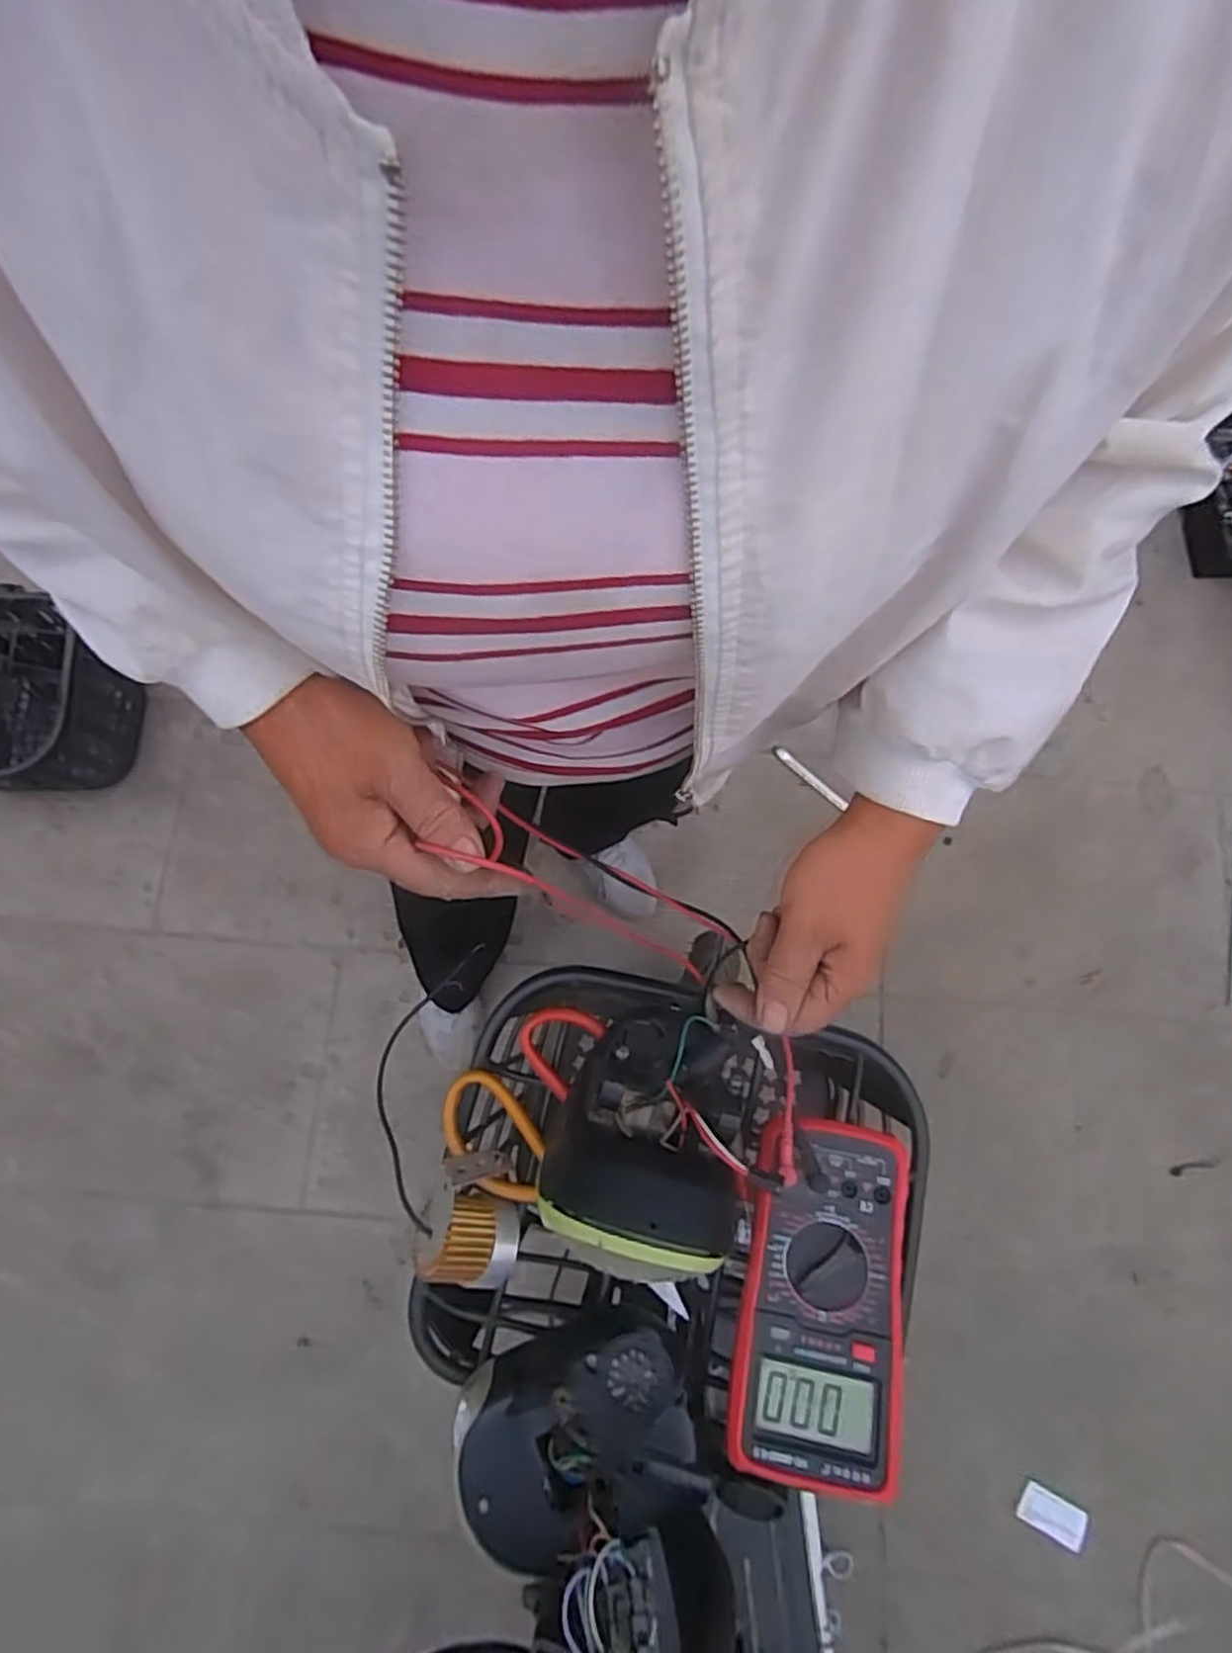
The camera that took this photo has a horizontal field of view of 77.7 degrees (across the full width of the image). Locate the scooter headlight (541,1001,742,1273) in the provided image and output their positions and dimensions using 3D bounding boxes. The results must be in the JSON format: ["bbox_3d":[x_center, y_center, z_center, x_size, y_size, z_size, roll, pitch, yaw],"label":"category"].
[{"bbox_3d":[0.016,0.172,0.431,0.106,0.088,0.136,10,77,1],"label":"scooter headlight"}]

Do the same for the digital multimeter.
[{"bbox_3d":[0.118,0.266,0.436,0.087,0.029,0.181,10,77,1],"label":"digital multimeter"}]

